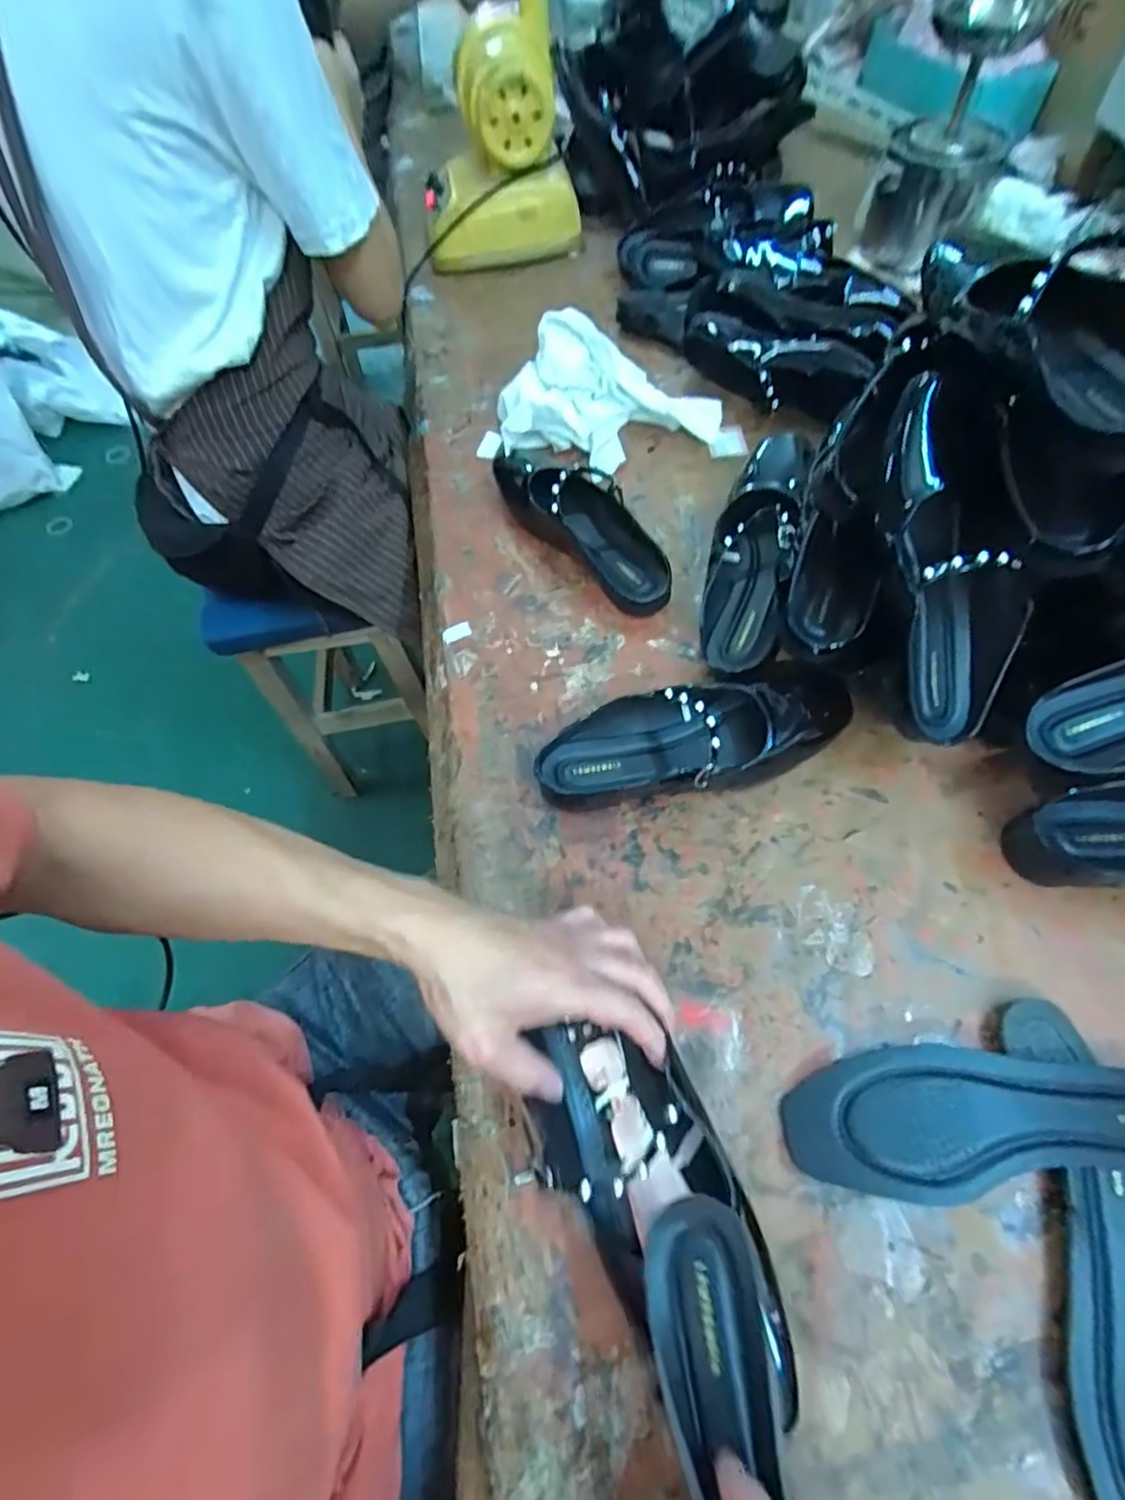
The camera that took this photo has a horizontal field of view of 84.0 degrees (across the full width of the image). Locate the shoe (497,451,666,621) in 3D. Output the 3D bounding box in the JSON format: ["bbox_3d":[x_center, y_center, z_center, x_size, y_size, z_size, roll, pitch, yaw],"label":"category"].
[{"bbox_3d":[0.012,-0.224,0.593,0.074,0.065,0.247,-39,66,-17],"label":"shoe"}]

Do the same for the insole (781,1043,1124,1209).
[{"bbox_3d":[0.251,0.214,0.362,0.230,0.022,0.073,-2,61,2],"label":"insole"}]

